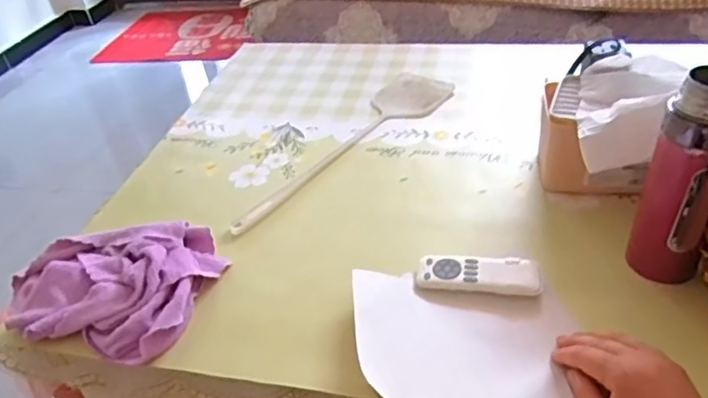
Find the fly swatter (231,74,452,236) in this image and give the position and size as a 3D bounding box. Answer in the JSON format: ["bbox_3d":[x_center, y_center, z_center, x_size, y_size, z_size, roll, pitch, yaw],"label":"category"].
[{"bbox_3d":[-0.014,-0.082,0.864,0.108,0.010,0.446,24,47,33],"label":"fly swatter"}]

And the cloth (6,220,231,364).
[{"bbox_3d":[-0.271,0.084,0.655,0.227,0.047,0.185,6,39,16],"label":"cloth"}]

